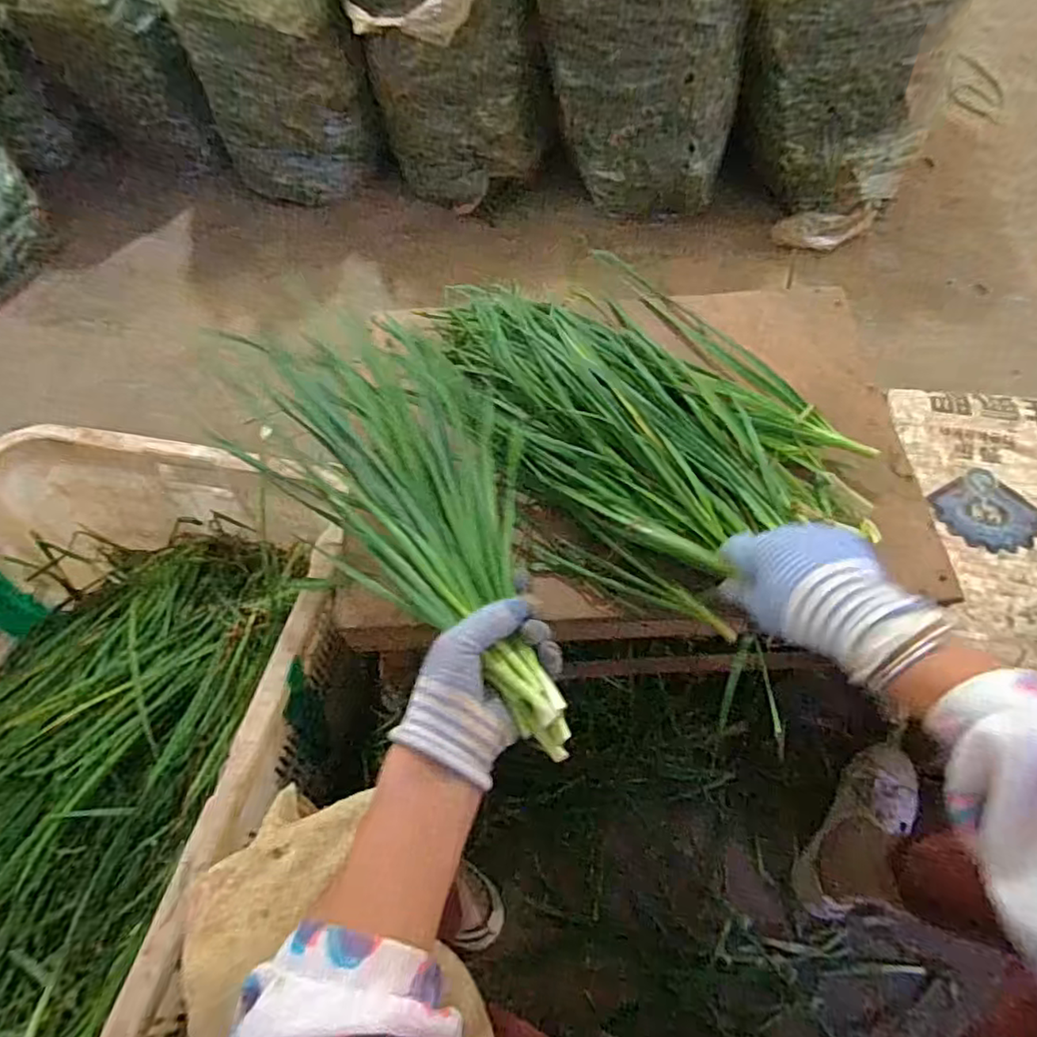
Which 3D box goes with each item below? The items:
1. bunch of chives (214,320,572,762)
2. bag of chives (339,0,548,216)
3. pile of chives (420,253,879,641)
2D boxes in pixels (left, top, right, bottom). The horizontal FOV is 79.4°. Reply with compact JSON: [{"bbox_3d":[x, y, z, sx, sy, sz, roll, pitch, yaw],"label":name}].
[{"bbox_3d":[-0.077,-0.014,0.524,0.202,0.084,0.437,-25,57,-11],"label":"bunch of chives"},{"bbox_3d":[-0.150,-0.966,1.253,0.356,0.556,0.263,-27,65,-12],"label":"bag of chives"},{"bbox_3d":[0.116,-0.133,0.651,0.293,0.073,0.475,-26,64,-12],"label":"pile of chives"}]

